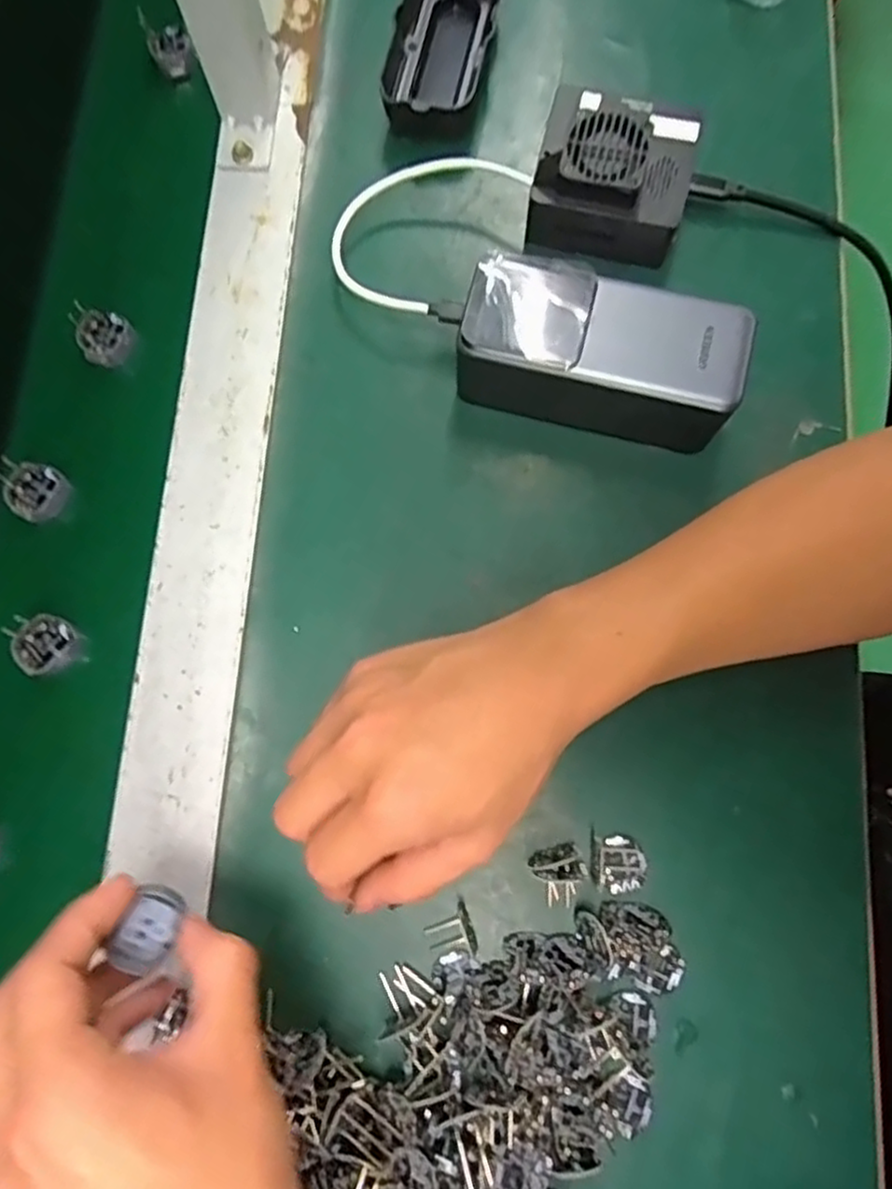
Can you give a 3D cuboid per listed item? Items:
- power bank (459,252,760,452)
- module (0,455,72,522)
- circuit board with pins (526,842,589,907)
[{"bbox_3d":[0.072,-0.114,0.333,0.125,0.054,0.052,14,80,4],"label":"power bank"},{"bbox_3d":[-0.214,-0.055,0.363,0.027,0.023,0.028,0,79,1],"label":"module"},{"bbox_3d":[0.051,0.125,0.309,0.024,0.020,0.024,-18,79,-2],"label":"circuit board with pins"}]

